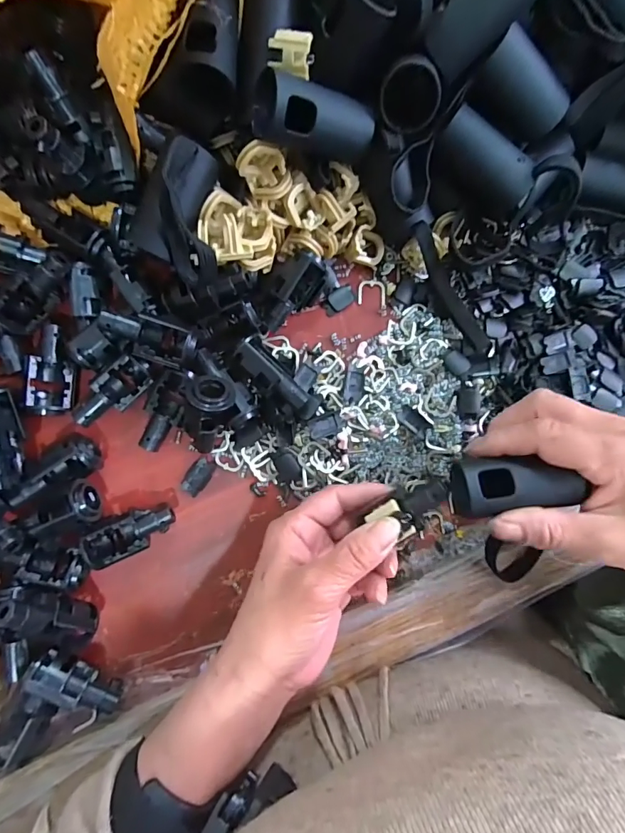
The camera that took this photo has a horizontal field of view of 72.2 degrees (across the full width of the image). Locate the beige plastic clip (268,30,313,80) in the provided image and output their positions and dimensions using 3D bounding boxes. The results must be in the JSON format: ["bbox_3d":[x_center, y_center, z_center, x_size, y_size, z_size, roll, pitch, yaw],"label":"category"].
[{"bbox_3d":[-0.011,-0.184,0.217,0.021,0.011,0.017,11,88,-6],"label":"beige plastic clip"}]

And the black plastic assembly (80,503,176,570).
[{"bbox_3d":[-0.110,0.071,0.262,0.052,0.026,0.023,-26,92,-6],"label":"black plastic assembly"}]

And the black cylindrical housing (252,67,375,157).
[{"bbox_3d":[0.002,-0.159,0.227,0.063,0.034,0.036,-2,90,-28],"label":"black cylindrical housing"}]

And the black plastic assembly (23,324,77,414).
[{"bbox_3d":[-0.156,-0.028,0.256,0.020,0.020,0.051,1,89,-6],"label":"black plastic assembly"}]

